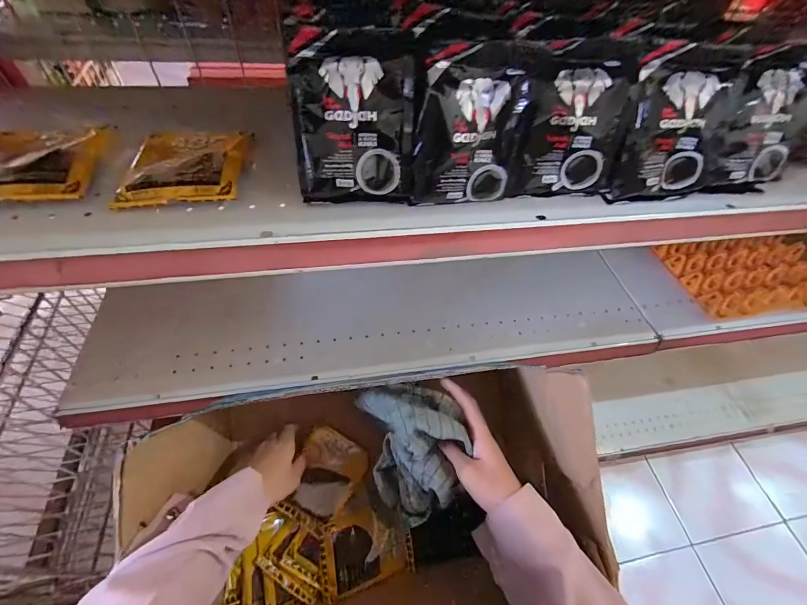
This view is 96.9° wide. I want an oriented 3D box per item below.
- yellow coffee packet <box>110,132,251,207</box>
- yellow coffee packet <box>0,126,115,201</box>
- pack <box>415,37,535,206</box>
[{"bbox_3d":[-0.191,-0.126,0.320,0.094,0.016,0.117,-5,54,-8],"label":"yellow coffee packet"},{"bbox_3d":[-0.316,-0.125,0.306,0.095,0.021,0.119,-8,55,-10],"label":"yellow coffee packet"},{"bbox_3d":[0.053,-0.138,0.288,0.087,0.106,0.042,-7,54,-9],"label":"pack"}]

